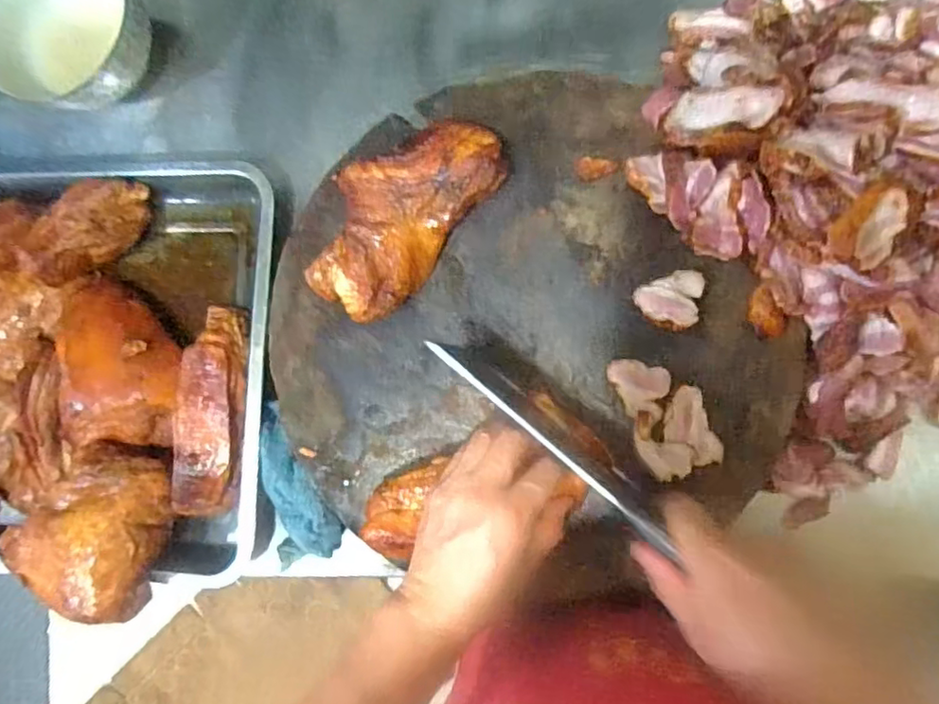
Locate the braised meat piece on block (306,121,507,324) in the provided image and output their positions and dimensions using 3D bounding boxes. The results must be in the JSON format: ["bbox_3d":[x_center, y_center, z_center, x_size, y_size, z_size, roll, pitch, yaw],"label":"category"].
[{"bbox_3d":[-0.054,-0.109,0.489,0.088,0.042,0.175,41,95,9],"label":"braised meat piece on block"}]

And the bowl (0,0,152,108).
[{"bbox_3d":[-0.372,-0.309,0.585,0.137,0.091,0.143,10,89,10],"label":"bowl"}]

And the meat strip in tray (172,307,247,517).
[{"bbox_3d":[-0.240,0.055,0.577,0.060,0.035,0.189,6,89,10],"label":"meat strip in tray"}]

